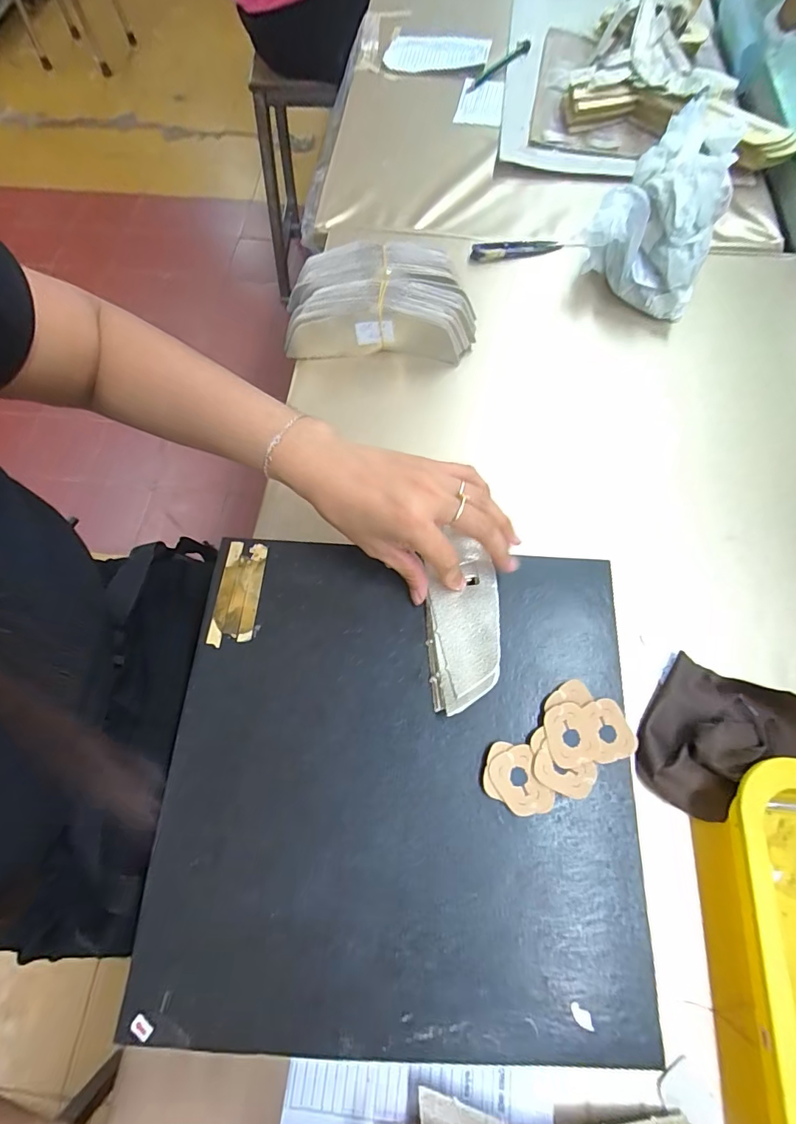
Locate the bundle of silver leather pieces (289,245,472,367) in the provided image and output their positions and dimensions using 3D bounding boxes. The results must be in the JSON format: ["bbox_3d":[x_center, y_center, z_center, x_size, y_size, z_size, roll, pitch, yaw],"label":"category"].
[{"bbox_3d":[-0.015,-0.254,0.448,0.181,0.049,0.097,2,69,0],"label":"bundle of silver leather pieces"}]

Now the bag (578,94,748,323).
[{"bbox_3d":[0.272,-0.352,0.455,0.114,0.107,0.166,31,72,10],"label":"bag"}]

